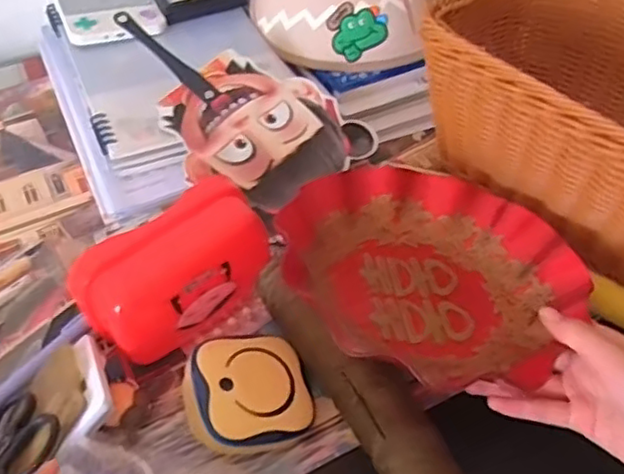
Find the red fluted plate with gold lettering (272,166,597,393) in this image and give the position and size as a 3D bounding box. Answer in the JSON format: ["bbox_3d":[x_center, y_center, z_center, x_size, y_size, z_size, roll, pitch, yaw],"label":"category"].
[{"bbox_3d":[0.078,0.024,0.452,0.197,0.046,0.191,5,45,-5],"label":"red fluted plate with gold lettering"}]

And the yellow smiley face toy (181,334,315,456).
[{"bbox_3d":[-0.042,0.101,0.419,0.081,0.027,0.071,-3,54,-32],"label":"yellow smiley face toy"}]

